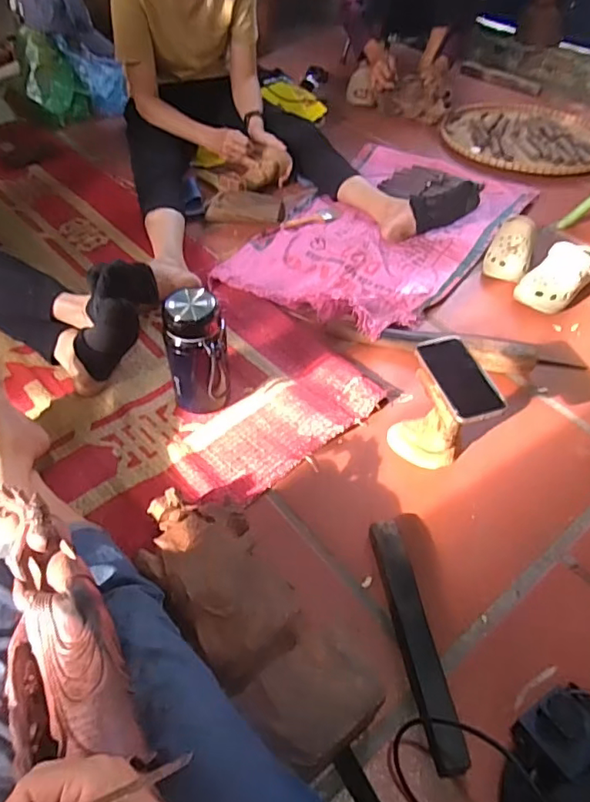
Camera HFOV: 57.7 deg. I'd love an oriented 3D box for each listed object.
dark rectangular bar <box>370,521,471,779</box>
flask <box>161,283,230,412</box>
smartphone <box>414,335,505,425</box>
[{"bbox_3d":[0.152,0.294,0.685,0.042,0.032,0.301,-7,52,-8],"label":"dark rectangular bar"},{"bbox_3d":[-0.156,-0.068,0.864,0.094,0.212,0.075,-10,52,-10],"label":"flask"},{"bbox_3d":[0.231,-0.035,0.759,0.078,0.012,0.148,-10,49,-10],"label":"smartphone"}]

